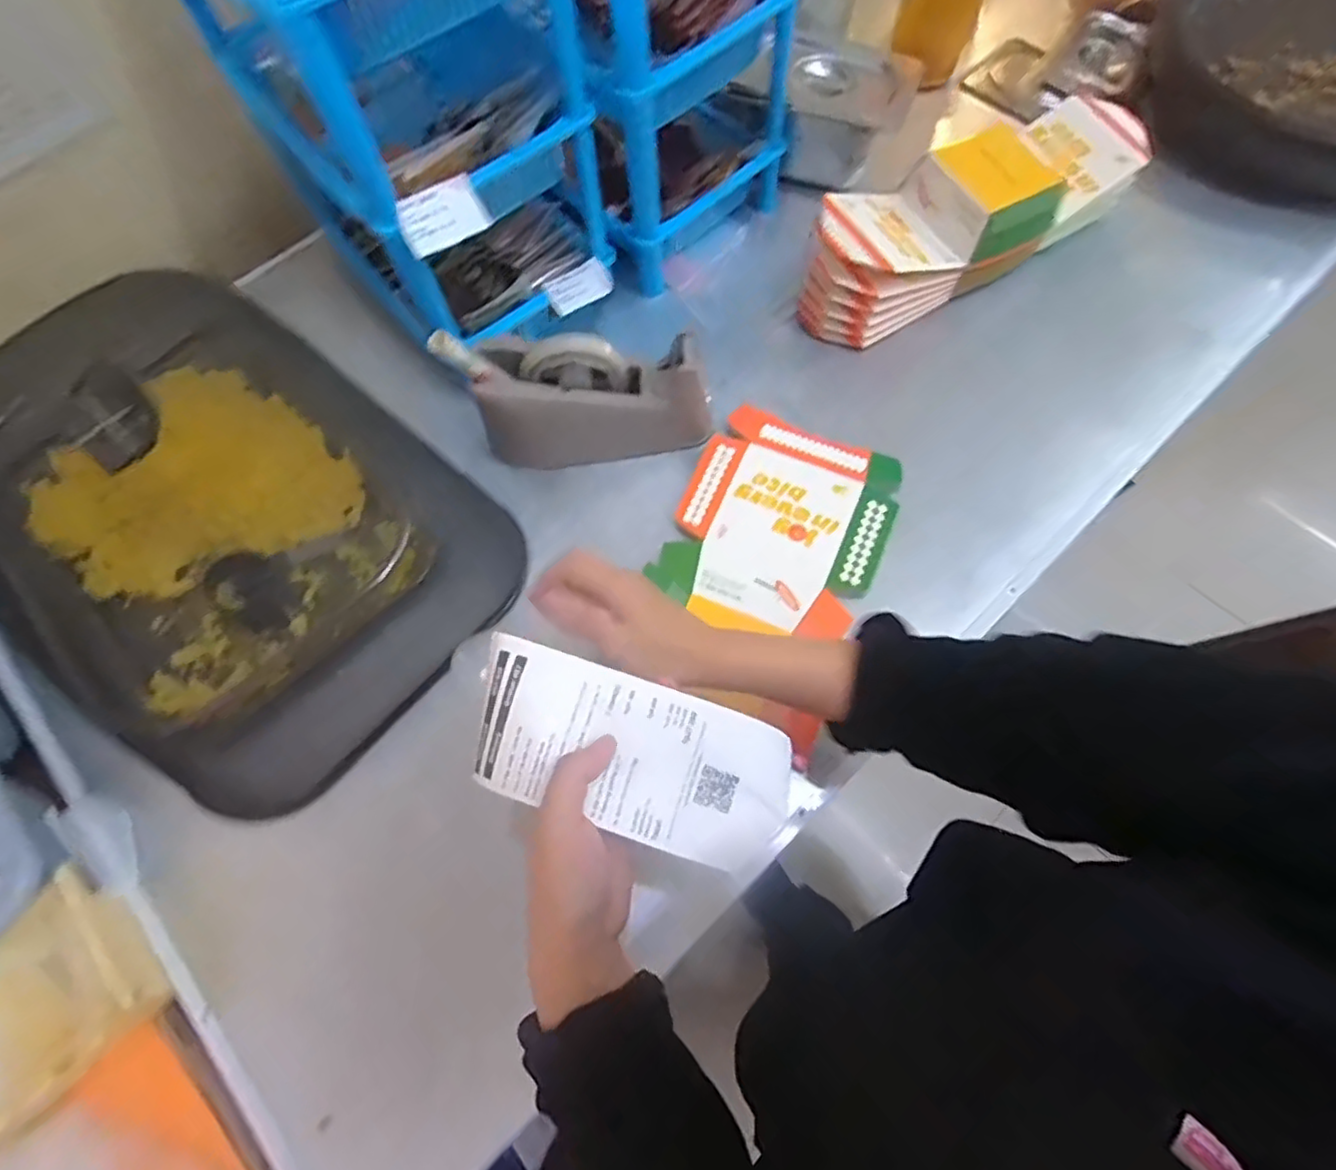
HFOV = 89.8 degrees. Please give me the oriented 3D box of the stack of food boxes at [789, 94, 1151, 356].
[{"bbox_3d":[0.290,-0.355,0.640,0.363,0.092,0.112,-27,69,-8],"label":"stack of food boxes"}]

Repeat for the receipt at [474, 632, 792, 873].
[{"bbox_3d":[-0.019,0.087,0.349,0.167,0.017,0.078,23,71,-1],"label":"receipt"}]

